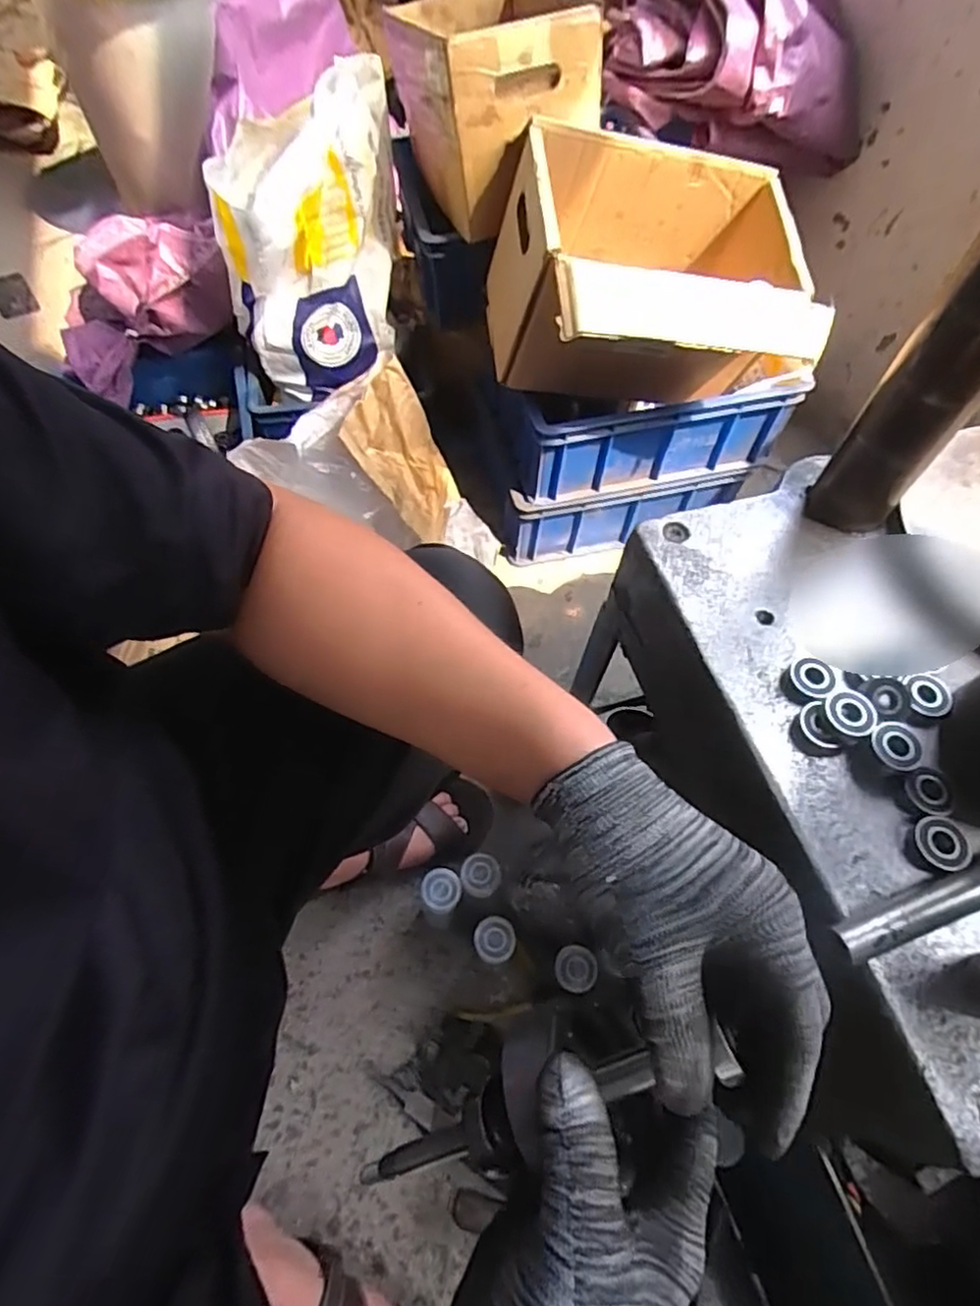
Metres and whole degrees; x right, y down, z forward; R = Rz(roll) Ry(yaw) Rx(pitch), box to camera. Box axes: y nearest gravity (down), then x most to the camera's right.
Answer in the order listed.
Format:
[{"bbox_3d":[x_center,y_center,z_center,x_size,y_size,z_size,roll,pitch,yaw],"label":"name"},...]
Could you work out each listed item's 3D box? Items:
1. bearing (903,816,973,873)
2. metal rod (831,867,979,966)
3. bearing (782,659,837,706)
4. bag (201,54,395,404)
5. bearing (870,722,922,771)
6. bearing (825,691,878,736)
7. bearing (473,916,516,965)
[{"bbox_3d":[0.289,0.125,0.421,0.032,0.015,0.034,1,61,-2],"label":"bearing"},{"bbox_3d":[0.280,0.156,0.401,0.149,0.022,0.026,-16,63,-11],"label":"metal rod"},{"bbox_3d":[0.232,0.020,0.476,0.035,0.013,0.032,1,61,-2],"label":"bearing"},{"bbox_3d":[-0.239,-0.567,0.932,0.263,0.328,0.151,-23,65,-15],"label":"bag"},{"bbox_3d":[0.277,0.063,0.443,0.030,0.010,0.032,1,61,-2],"label":"bearing"},{"bbox_3d":[0.250,0.042,0.451,0.031,0.009,0.032,1,61,-2],"label":"bearing"},{"bbox_3d":[0.005,0.304,0.689,0.044,0.015,0.044,1,61,-2],"label":"bearing"}]

